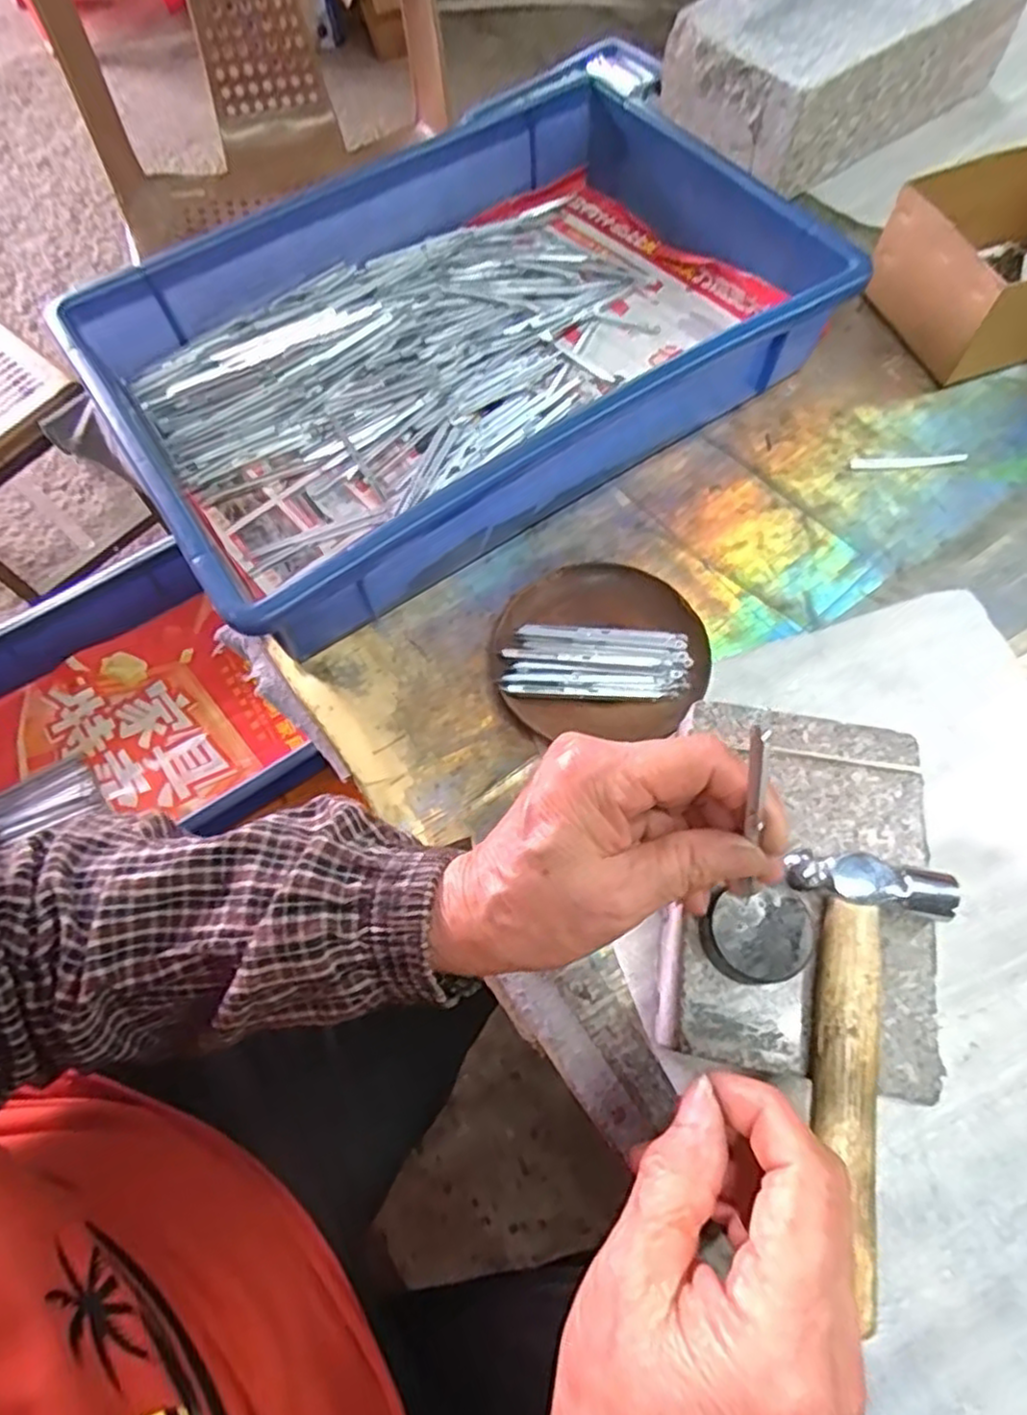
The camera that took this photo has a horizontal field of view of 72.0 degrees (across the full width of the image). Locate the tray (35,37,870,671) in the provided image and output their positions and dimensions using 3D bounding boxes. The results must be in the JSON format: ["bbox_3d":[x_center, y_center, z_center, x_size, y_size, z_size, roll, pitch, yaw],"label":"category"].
[{"bbox_3d":[-0.036,-0.238,0.458,0.412,0.076,0.276,-33,69,-12],"label":"tray"}]

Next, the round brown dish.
[{"bbox_3d":[0.050,-0.029,0.393,0.115,0.012,0.111,-1,67,2],"label":"round brown dish"}]

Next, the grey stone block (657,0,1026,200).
[{"bbox_3d":[0.253,-0.516,0.557,0.243,0.083,0.139,-33,70,-12],"label":"grey stone block"}]

